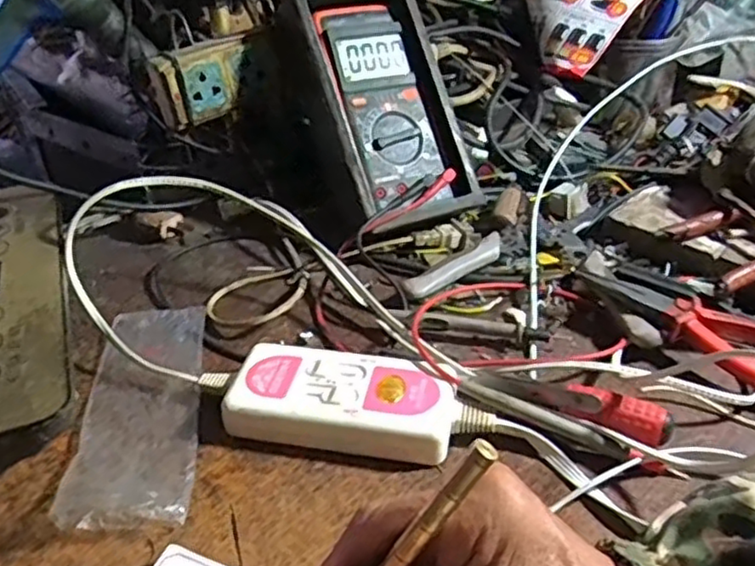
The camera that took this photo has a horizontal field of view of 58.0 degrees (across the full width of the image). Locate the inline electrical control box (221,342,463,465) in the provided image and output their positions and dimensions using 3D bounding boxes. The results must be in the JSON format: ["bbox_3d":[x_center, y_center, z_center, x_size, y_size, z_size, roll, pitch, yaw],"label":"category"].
[{"bbox_3d":[-0.019,0.066,0.381,0.121,0.024,0.058,4,35,11],"label":"inline electrical control box"}]

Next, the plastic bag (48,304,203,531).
[{"bbox_3d":[-0.136,0.066,0.392,0.062,0.015,0.174,-8,35,-7],"label":"plastic bag"}]

